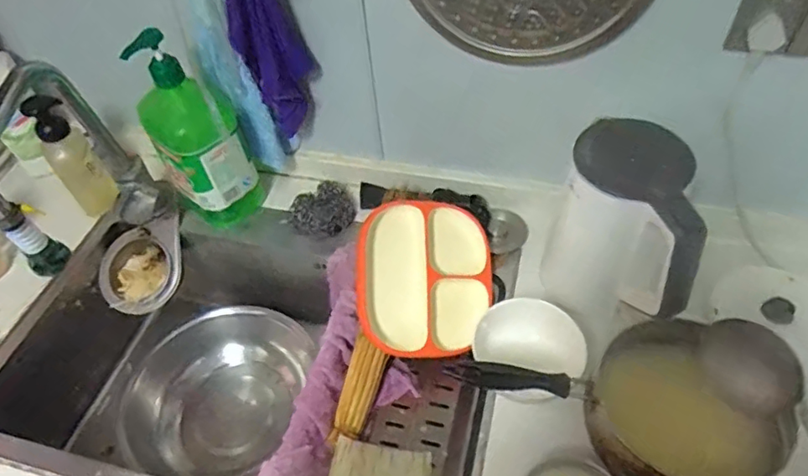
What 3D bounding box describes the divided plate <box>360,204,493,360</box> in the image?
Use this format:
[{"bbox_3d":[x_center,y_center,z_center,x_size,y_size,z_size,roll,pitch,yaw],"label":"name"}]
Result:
[{"bbox_3d":[0.028,0.050,0.734,0.180,0.028,0.202,2,78,-16],"label":"divided plate"}]

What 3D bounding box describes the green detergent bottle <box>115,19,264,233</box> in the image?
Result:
[{"bbox_3d":[-0.291,-0.139,0.792,0.120,0.277,0.099,-26,53,-16],"label":"green detergent bottle"}]

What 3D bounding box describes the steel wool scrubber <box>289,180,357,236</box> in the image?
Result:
[{"bbox_3d":[-0.120,-0.044,0.845,0.095,0.036,0.082,-38,57,-24],"label":"steel wool scrubber"}]

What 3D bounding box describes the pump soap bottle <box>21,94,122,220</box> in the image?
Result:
[{"bbox_3d":[-0.486,-0.118,0.826,0.068,0.180,0.051,-35,56,-22],"label":"pump soap bottle"}]

